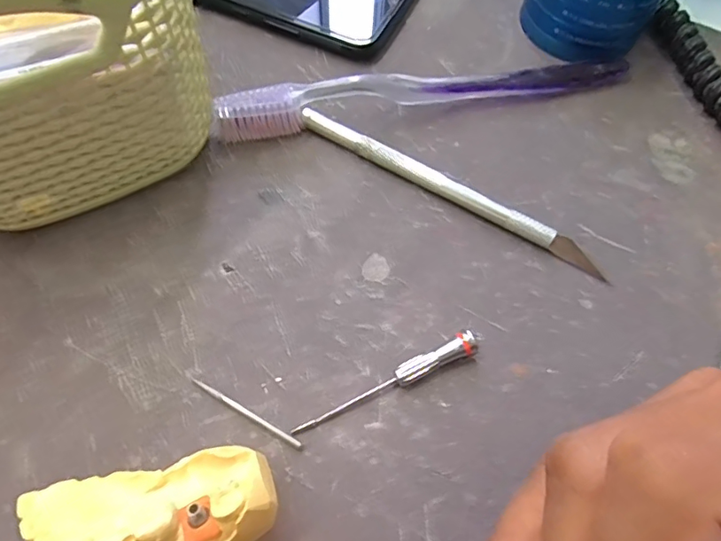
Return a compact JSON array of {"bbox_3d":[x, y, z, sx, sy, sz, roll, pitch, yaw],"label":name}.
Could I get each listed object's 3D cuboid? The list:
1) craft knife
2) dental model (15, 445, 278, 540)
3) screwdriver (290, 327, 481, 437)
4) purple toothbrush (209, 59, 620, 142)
[{"bbox_3d":[0.034,-0.034,0.203,0.133,0.008,0.008,29,66,11],"label":"craft knife"},{"bbox_3d":[-0.055,0.068,0.137,0.063,0.030,0.029,-9,65,-7],"label":"dental model"},{"bbox_3d":[0.009,0.037,0.167,0.066,0.009,0.008,-21,67,-12],"label":"screwdriver"},{"bbox_3d":[0.030,-0.079,0.220,0.183,0.018,0.016,-12,65,-8],"label":"purple toothbrush"}]

